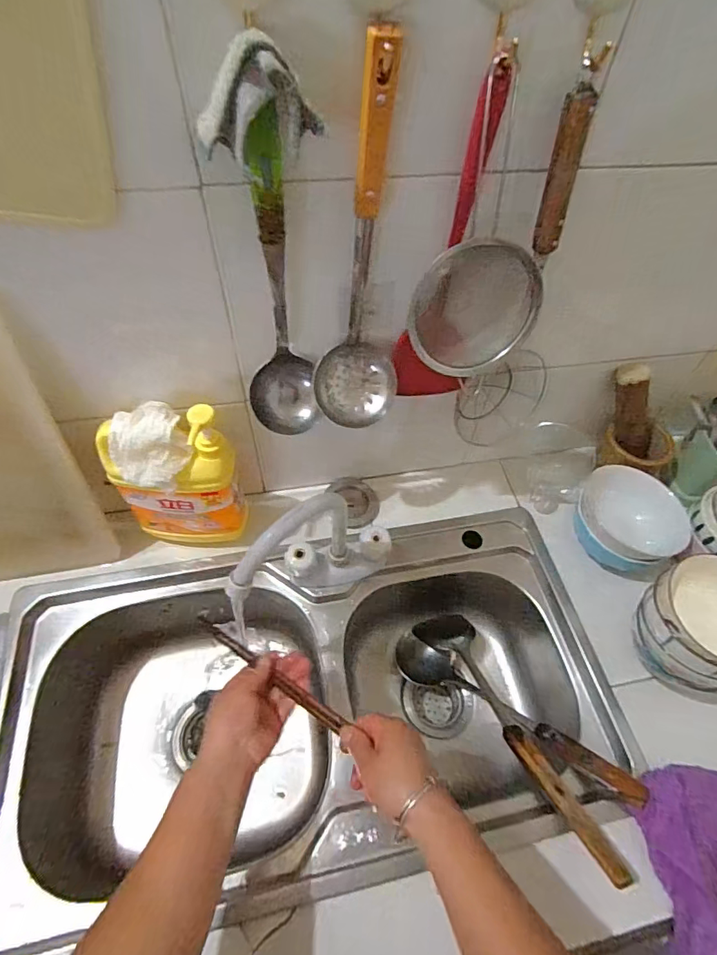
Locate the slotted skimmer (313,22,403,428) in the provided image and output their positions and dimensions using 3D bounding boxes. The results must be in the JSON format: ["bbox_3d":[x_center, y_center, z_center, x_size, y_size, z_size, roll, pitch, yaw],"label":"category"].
[{"bbox_3d":[0.003,-0.183,0.449,0.089,0.337,0.068,6,55,1],"label":"slotted skimmer"}]

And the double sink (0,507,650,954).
[{"bbox_3d":[-0.063,0.317,0.670,0.744,0.199,0.412,-8,56,-8],"label":"double sink"}]

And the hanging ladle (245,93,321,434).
[{"bbox_3d":[-0.080,-0.166,0.455,0.074,0.316,0.054,1,55,-2],"label":"hanging ladle"}]

